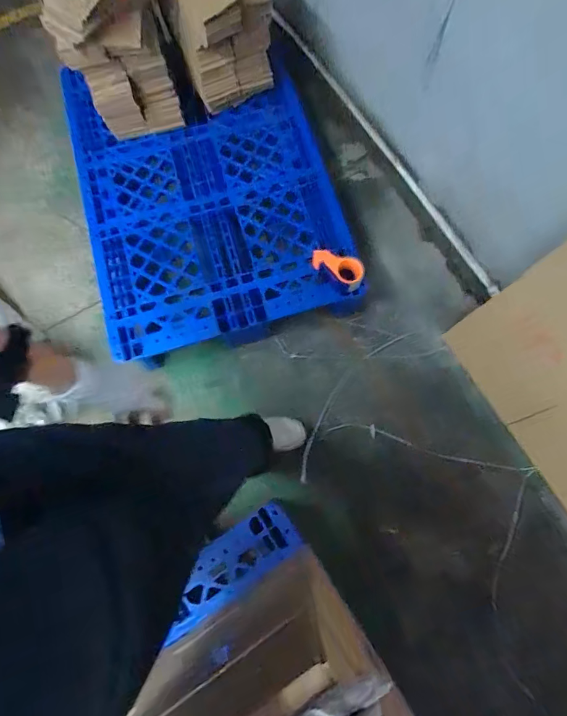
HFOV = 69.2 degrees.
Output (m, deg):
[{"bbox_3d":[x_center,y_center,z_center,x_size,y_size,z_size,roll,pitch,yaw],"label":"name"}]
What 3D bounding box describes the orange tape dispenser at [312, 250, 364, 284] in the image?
[{"bbox_3d":[0.161,-0.271,1.231,0.158,0.053,0.078,11,75,4],"label":"orange tape dispenser"}]

